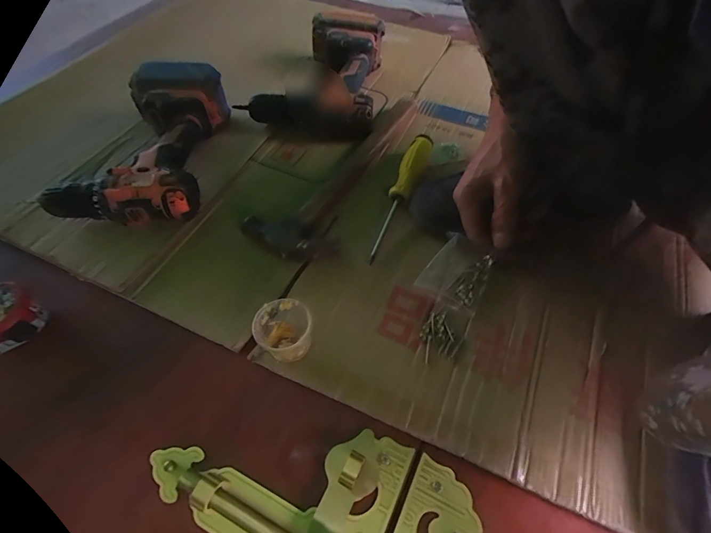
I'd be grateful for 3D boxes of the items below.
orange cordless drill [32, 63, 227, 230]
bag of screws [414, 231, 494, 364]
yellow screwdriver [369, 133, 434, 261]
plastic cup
[{"bbox_3d":[-0.255,-0.154,0.486,0.143,0.090,0.239,0,56,-1],"label":"orange cordless drill"},{"bbox_3d":[0.100,0.028,0.406,0.067,0.018,0.136,17,61,10],"label":"bag of screws"},{"bbox_3d":[0.053,-0.091,0.478,0.030,0.033,0.201,21,58,13],"label":"yellow screwdriver"},{"bbox_3d":[-0.067,0.061,0.364,0.051,0.042,0.047,1,56,-1],"label":"plastic cup"}]

